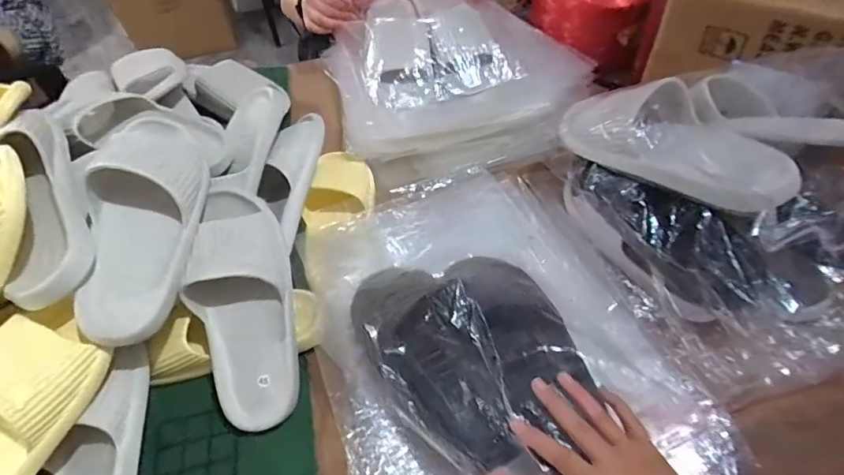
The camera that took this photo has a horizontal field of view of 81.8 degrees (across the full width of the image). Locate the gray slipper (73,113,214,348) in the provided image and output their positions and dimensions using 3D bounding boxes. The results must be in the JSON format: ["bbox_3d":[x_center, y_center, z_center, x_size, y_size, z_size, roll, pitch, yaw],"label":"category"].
[{"bbox_3d":[-0.305,-0.023,0.536,0.108,0.080,0.274,6,67,-18],"label":"gray slipper"}]

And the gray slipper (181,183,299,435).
[{"bbox_3d":[-0.205,0.070,0.558,0.103,0.066,0.277,-11,81,-5],"label":"gray slipper"}]

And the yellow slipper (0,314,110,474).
[{"bbox_3d":[-0.400,0.188,0.454,0.093,0.083,0.218,25,84,23],"label":"yellow slipper"}]

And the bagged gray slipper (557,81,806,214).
[{"bbox_3d":[0.279,-0.117,0.559,0.103,0.088,0.278,-24,37,-14],"label":"bagged gray slipper"}]

